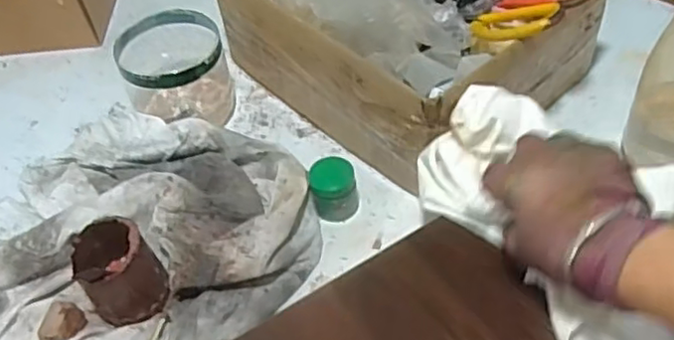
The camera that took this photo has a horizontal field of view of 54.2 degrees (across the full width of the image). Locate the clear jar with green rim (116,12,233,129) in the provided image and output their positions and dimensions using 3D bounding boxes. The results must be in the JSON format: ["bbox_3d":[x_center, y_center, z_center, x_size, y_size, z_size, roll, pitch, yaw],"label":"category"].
[{"bbox_3d":[-0.160,-0.094,0.674,0.100,0.096,0.089,-20,50,-10],"label":"clear jar with green rim"}]

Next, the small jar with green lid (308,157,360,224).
[{"bbox_3d":[-0.002,0.020,0.589,0.040,0.050,0.042,-3,49,4],"label":"small jar with green lid"}]

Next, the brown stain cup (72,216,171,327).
[{"bbox_3d":[-0.175,0.076,0.523,0.057,0.062,0.067,-33,54,-20],"label":"brown stain cup"}]

